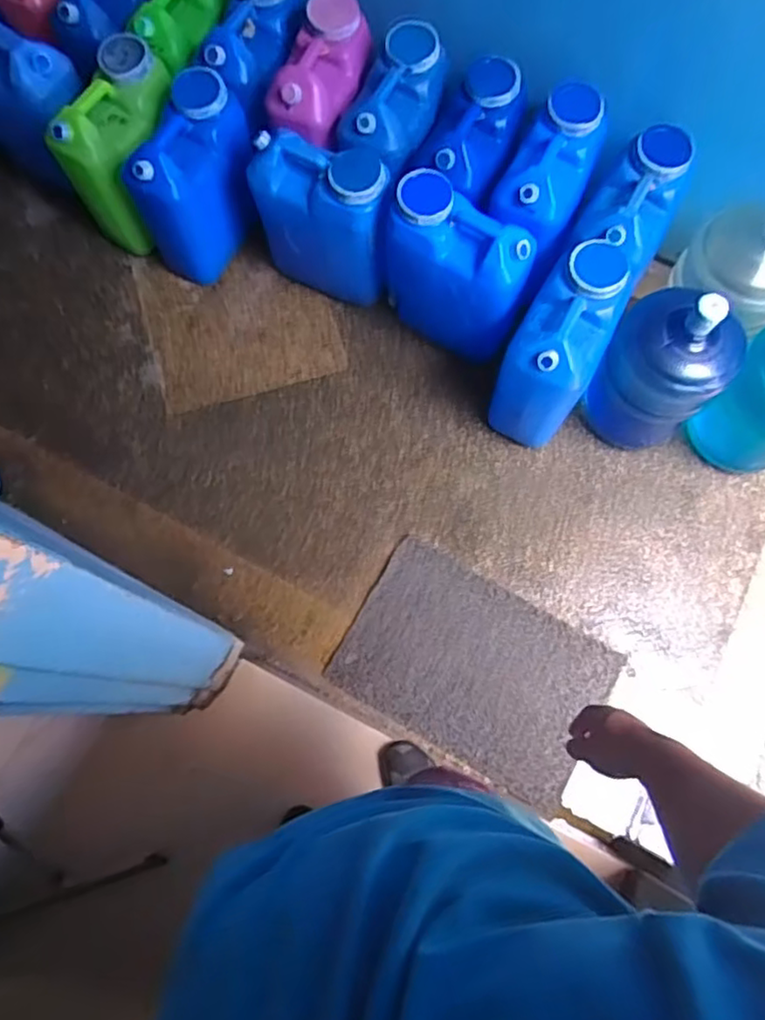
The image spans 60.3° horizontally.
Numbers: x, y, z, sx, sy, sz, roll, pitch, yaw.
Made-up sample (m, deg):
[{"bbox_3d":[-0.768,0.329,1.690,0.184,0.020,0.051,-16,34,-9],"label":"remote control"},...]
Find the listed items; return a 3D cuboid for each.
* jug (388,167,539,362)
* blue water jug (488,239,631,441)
[{"bbox_3d":[0.179,-0.543,1.526,0.347,0.356,0.170,40,77,10],"label":"jug"},{"bbox_3d":[0.389,-0.366,1.490,0.187,0.367,0.327,26,75,6],"label":"blue water jug"}]

